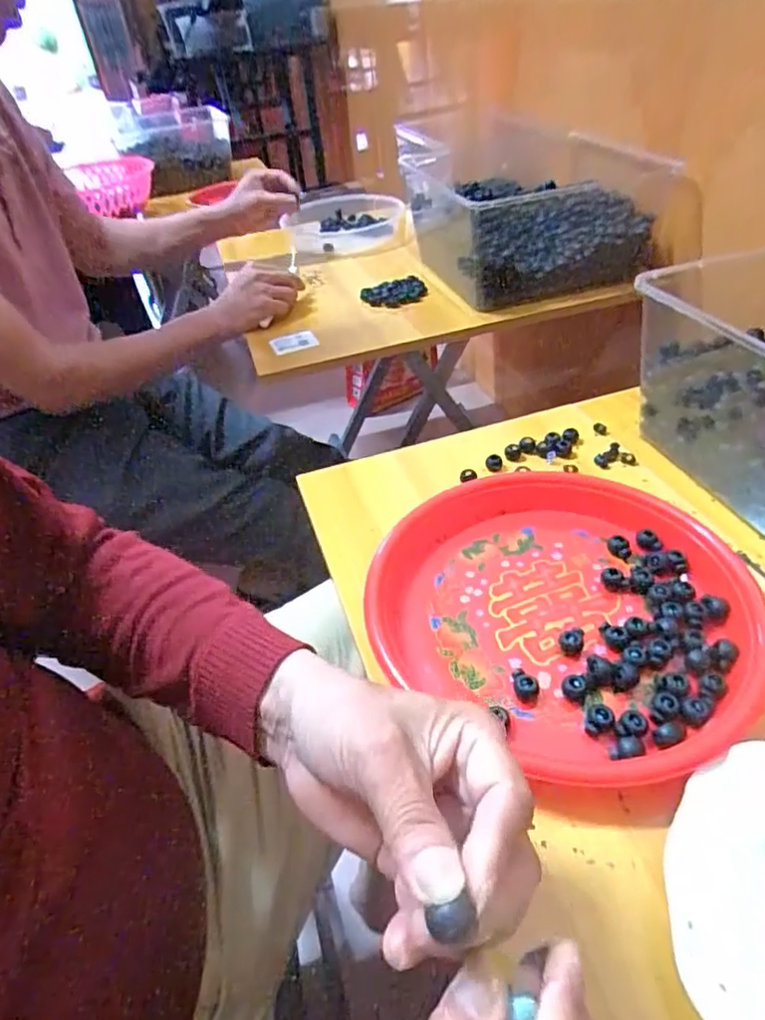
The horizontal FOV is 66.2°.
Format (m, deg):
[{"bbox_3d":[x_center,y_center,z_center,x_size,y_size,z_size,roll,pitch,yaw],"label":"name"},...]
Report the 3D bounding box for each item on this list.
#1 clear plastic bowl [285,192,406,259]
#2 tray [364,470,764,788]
[{"bbox_3d":[-0.073,-0.530,1.100,0.226,0.058,0.235,-5,42,3],"label":"clear plastic bowl"},{"bbox_3d":[0.128,0.056,0.414,0.240,0.028,0.251,-36,49,-28],"label":"tray"}]

